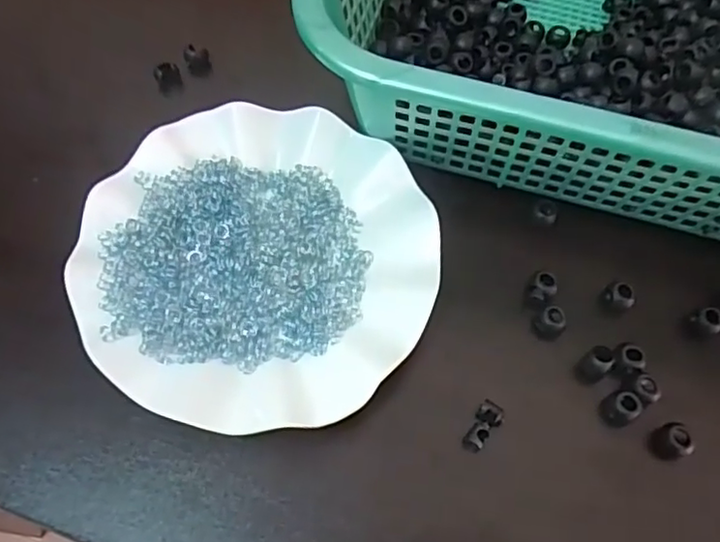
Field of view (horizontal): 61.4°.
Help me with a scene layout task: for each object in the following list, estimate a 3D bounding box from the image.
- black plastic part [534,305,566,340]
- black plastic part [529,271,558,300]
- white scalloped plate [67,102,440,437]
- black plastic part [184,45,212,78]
[{"bbox_3d":[0.100,0.028,0.319,0.013,0.014,0.014,0,64,0],"label":"black plastic part"},{"bbox_3d":[0.098,0.011,0.327,0.012,0.015,0.016,30,67,13],"label":"black plastic part"},{"bbox_3d":[-0.054,-0.008,0.323,0.180,0.028,0.178,0,64,0],"label":"white scalloped plate"},{"bbox_3d":[-0.109,-0.141,0.408,0.016,0.018,0.012,-10,64,-5],"label":"black plastic part"}]

